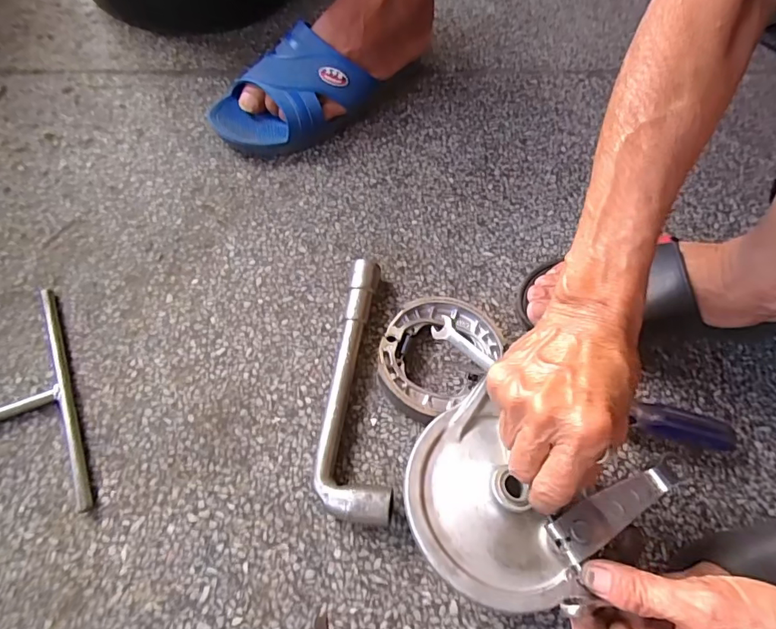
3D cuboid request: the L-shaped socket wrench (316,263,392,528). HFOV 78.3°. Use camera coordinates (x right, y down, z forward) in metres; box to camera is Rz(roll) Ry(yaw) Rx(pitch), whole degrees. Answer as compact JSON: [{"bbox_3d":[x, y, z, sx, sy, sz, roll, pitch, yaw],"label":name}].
[{"bbox_3d":[-0.025,0.052,0.380,0.052,0.028,0.207,2,63,-3],"label":"L-shaped socket wrench"}]

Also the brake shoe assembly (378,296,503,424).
[{"bbox_3d":[0.043,0.037,0.393,0.100,0.029,0.101,4,63,-2],"label":"brake shoe assembly"}]

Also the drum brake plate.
[{"bbox_3d":[0.084,0.117,0.306,0.141,0.037,0.132,2,63,-3],"label":"drum brake plate"}]

